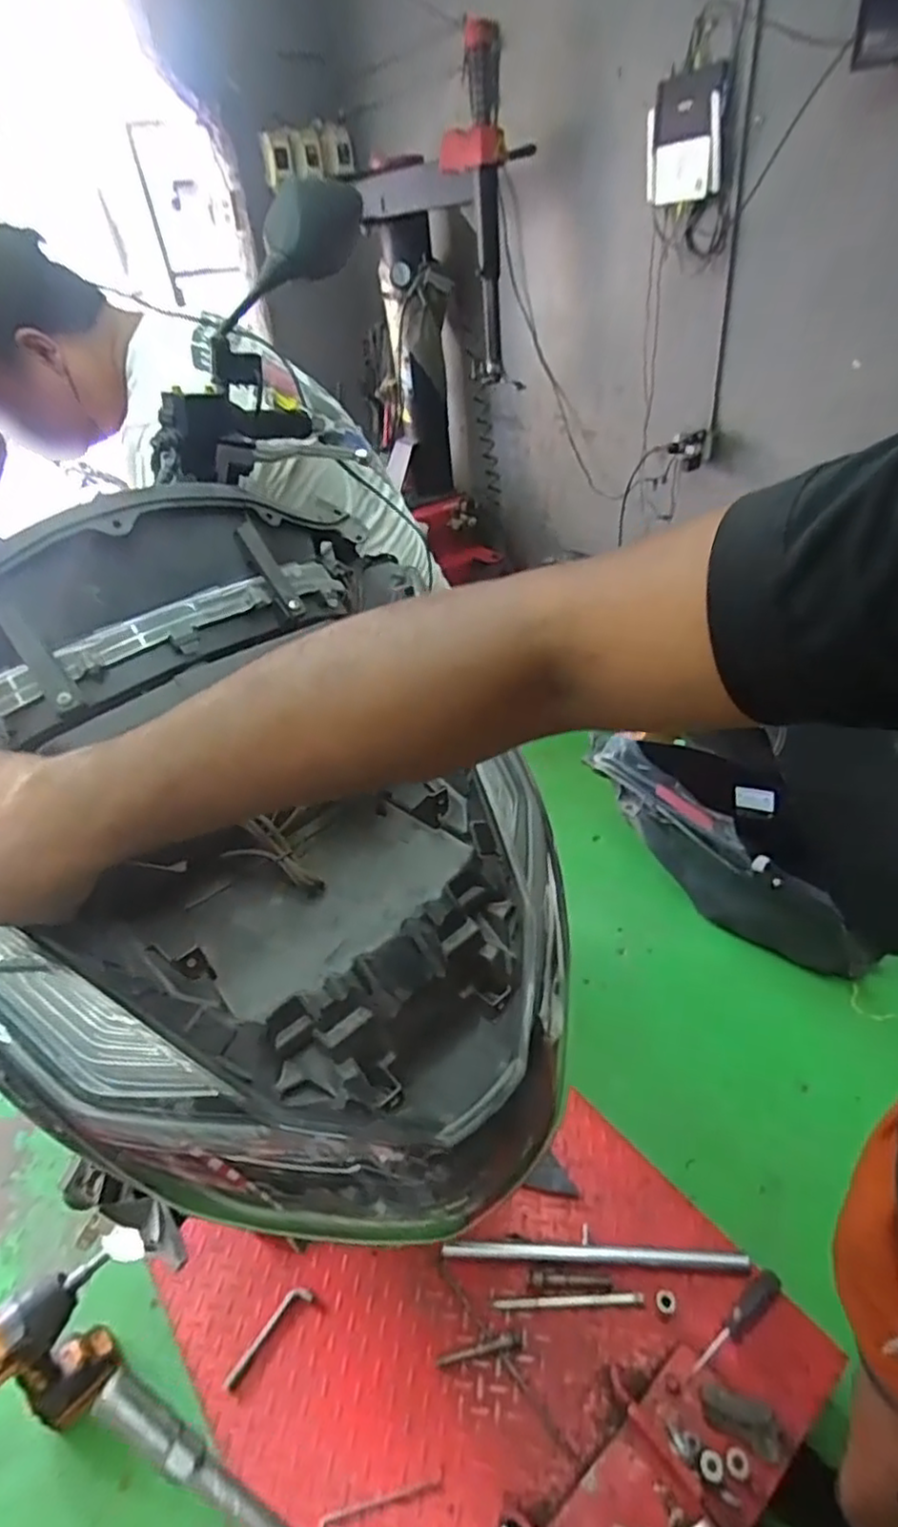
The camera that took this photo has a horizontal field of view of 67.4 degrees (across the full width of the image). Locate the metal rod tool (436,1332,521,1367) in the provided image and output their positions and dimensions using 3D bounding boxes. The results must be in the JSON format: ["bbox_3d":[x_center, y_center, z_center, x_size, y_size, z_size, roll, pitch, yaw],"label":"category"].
[{"bbox_3d":[0.042,0.821,0.942,0.117,0.007,0.018,-11,37,-6],"label":"metal rod tool"}]

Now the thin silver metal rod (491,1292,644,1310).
[{"bbox_3d":[0.171,0.775,0.971,0.212,0.011,0.015,-4,37,3],"label":"thin silver metal rod"}]

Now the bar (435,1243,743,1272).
[{"bbox_3d":[0.214,0.731,1.003,0.440,0.016,0.023,-2,37,6],"label":"bar"}]

